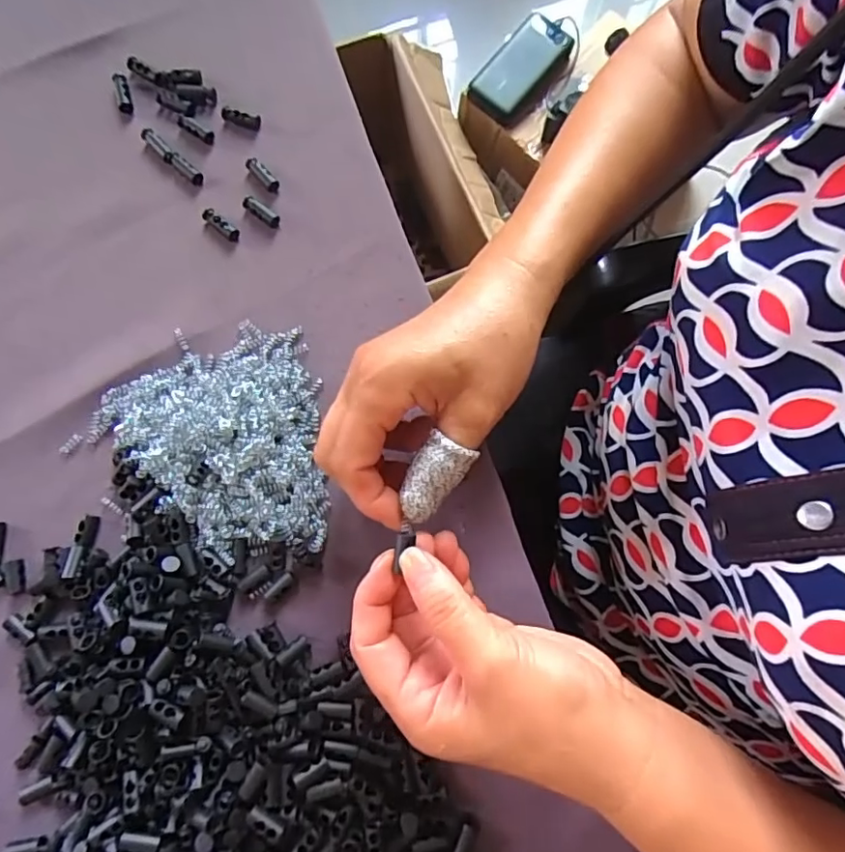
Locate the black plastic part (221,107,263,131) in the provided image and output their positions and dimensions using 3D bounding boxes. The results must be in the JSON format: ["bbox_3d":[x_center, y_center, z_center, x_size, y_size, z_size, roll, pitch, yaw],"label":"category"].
[{"bbox_3d":[-0.118,-0.201,0.364,0.027,0.005,0.010,19,80,2],"label":"black plastic part"}]

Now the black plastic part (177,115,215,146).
[{"bbox_3d":[-0.147,-0.192,0.360,0.027,0.004,0.009,31,81,4],"label":"black plastic part"}]

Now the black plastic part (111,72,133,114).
[{"bbox_3d":[-0.197,-0.219,0.366,0.009,0.004,0.028,-17,81,-4],"label":"black plastic part"}]

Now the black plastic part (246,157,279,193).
[{"bbox_3d":[-0.102,-0.160,0.357,0.008,0.008,0.027,-42,83,-7],"label":"black plastic part"}]

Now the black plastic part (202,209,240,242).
[{"bbox_3d":[-0.127,-0.127,0.351,0.028,0.008,0.008,40,82,6],"label":"black plastic part"}]

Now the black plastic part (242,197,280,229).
[{"bbox_3d":[-0.101,-0.135,0.353,0.026,0.008,0.008,35,81,5],"label":"black plastic part"}]

